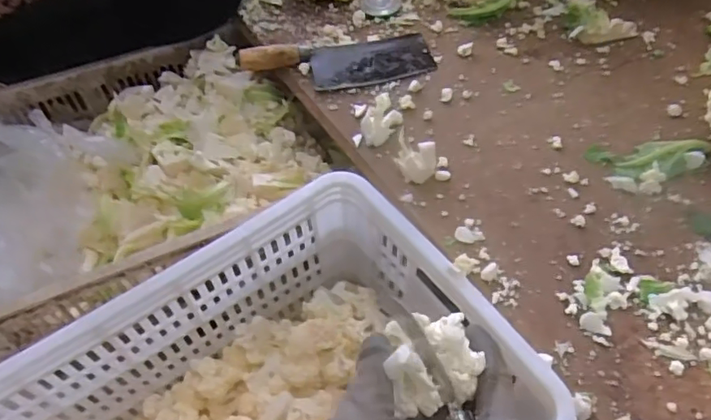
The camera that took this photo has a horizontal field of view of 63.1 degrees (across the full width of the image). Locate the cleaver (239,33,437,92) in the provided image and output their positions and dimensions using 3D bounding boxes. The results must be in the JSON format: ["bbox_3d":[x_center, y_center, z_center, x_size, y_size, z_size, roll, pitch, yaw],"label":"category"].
[{"bbox_3d":[-0.025,-0.209,0.812,0.265,0.029,0.088,-9,52,-4],"label":"cleaver"}]

